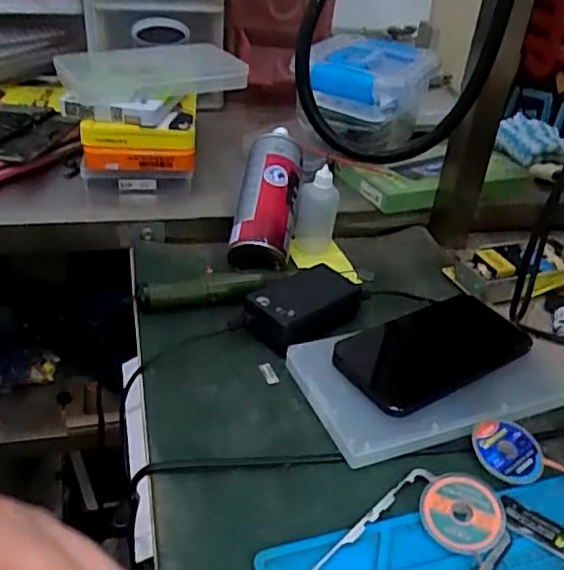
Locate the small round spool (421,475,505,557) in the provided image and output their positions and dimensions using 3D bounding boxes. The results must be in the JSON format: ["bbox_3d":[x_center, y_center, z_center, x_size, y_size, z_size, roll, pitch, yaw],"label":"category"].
[{"bbox_3d":[0.102,0.131,0.348,0.044,0.009,0.044,-6,49,7],"label":"small round spool"}]

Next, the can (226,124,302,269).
[{"bbox_3d":[-0.012,-0.083,0.552,0.055,0.043,0.150,6,62,2],"label":"can"}]

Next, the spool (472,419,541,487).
[{"bbox_3d":[0.145,0.105,0.389,0.043,0.007,0.041,17,36,17],"label":"spool"}]

